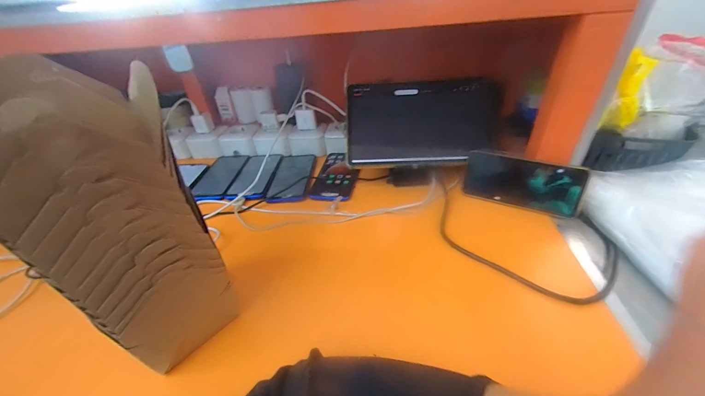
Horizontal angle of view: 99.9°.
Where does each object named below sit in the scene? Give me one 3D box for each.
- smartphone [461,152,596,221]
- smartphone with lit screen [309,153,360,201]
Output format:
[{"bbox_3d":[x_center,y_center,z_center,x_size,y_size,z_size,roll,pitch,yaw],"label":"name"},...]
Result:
[{"bbox_3d":[0.264,-0.023,0.466,0.165,0.076,0.008,16,16,27],"label":"smartphone"},{"bbox_3d":[-0.030,-0.049,0.590,0.079,0.016,0.178,3,37,12],"label":"smartphone with lit screen"}]

